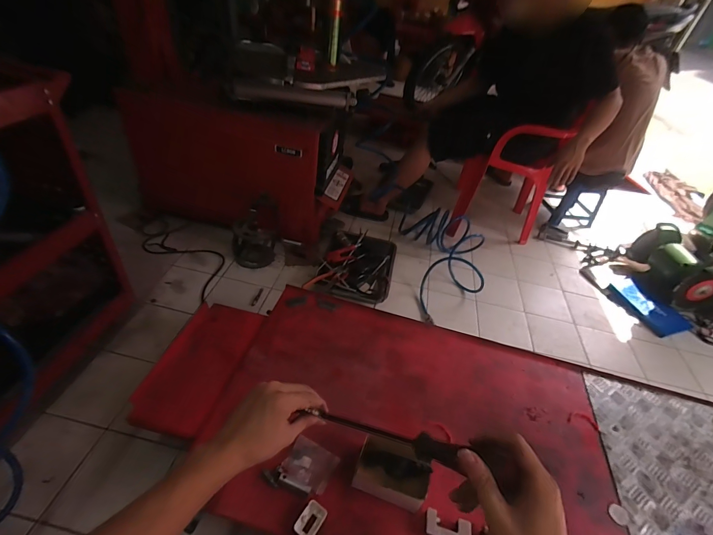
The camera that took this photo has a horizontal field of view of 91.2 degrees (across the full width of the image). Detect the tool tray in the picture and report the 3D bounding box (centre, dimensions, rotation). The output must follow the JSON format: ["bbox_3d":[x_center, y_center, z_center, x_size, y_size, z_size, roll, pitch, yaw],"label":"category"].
[{"bbox_3d":[0.002,-0.019,1.437,0.298,0.076,0.369,13,41,3],"label":"tool tray"}]

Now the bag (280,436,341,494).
[{"bbox_3d":[-0.095,0.407,0.714,0.096,0.023,0.093,20,42,12],"label":"bag"}]

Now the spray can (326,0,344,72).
[{"bbox_3d":[-0.066,-0.712,1.049,0.046,0.208,0.051,6,41,-5],"label":"spray can"}]

